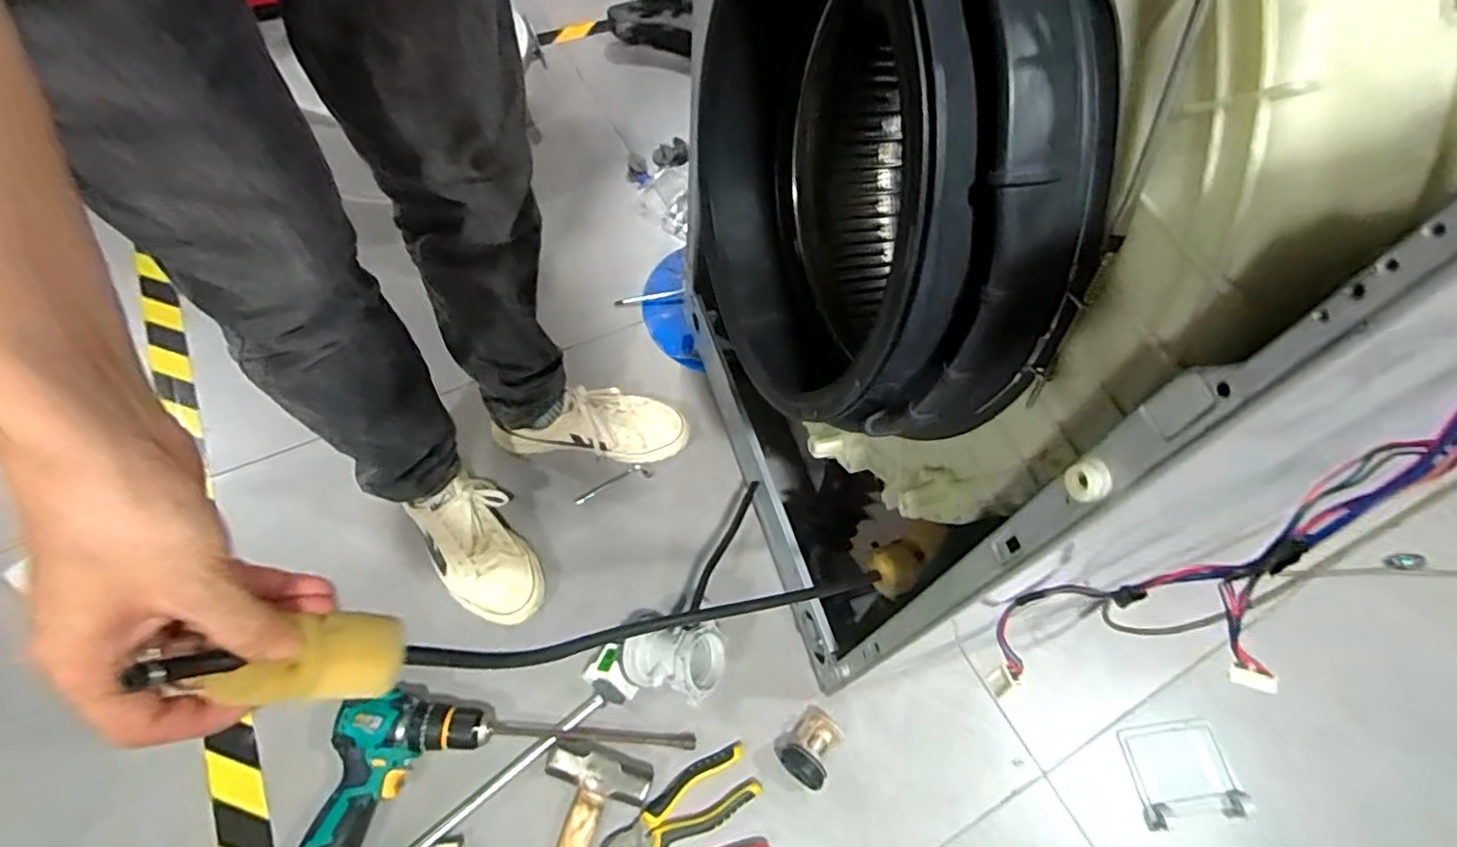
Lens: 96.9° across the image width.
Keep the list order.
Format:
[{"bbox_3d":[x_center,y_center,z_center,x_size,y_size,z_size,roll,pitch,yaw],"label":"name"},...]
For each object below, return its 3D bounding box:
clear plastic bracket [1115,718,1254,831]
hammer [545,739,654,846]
[{"bbox_3d":[0.523,0.403,0.747,0.118,0.018,0.104,-5,60,-5],"label":"clear plastic bracket"},{"bbox_3d":[-0.163,0.425,0.667,0.113,0.043,0.167,19,61,9],"label":"hammer"}]

